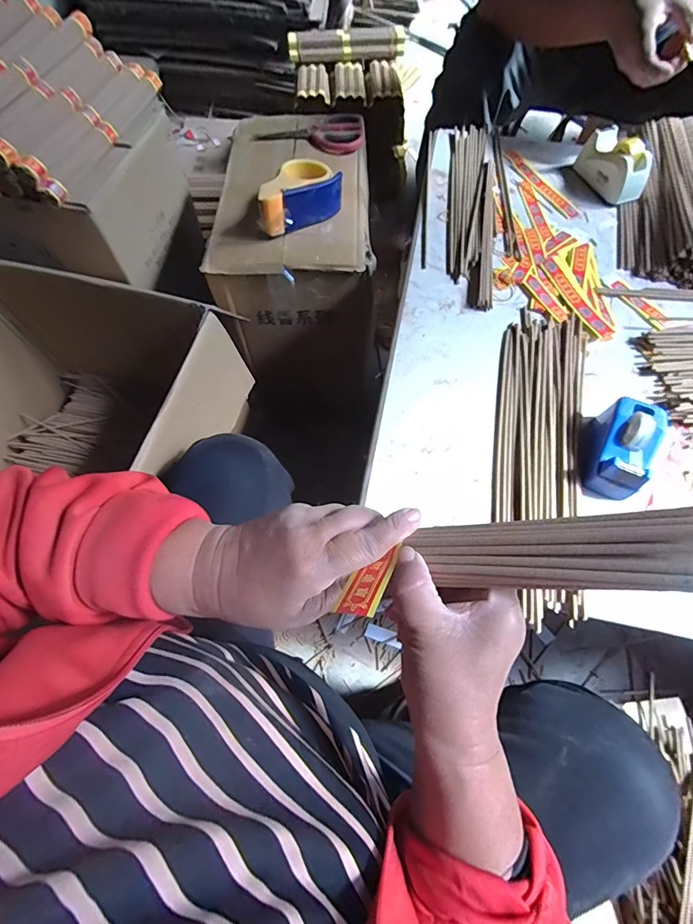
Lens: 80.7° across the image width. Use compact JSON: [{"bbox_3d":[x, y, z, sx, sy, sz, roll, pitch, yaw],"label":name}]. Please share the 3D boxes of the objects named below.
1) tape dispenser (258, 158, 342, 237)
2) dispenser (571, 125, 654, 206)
[{"bbox_3d":[-0.084,-0.433,0.660,0.147,0.061,0.086,-31,69,-13],"label":"tape dispenser"},{"bbox_3d":[0.424,-0.472,0.648,0.052,0.063,0.120,-15,66,-7],"label":"dispenser"}]

